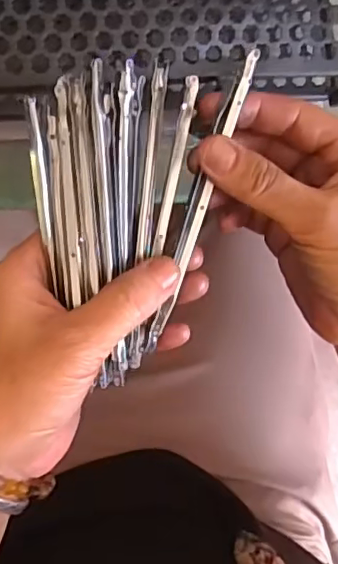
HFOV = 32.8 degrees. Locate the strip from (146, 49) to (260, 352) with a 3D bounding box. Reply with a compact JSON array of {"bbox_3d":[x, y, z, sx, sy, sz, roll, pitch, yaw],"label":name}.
[{"bbox_3d":[0.013,-0.034,0.257,0.009,0.005,0.137,17,101,-9],"label":"strip"}]

